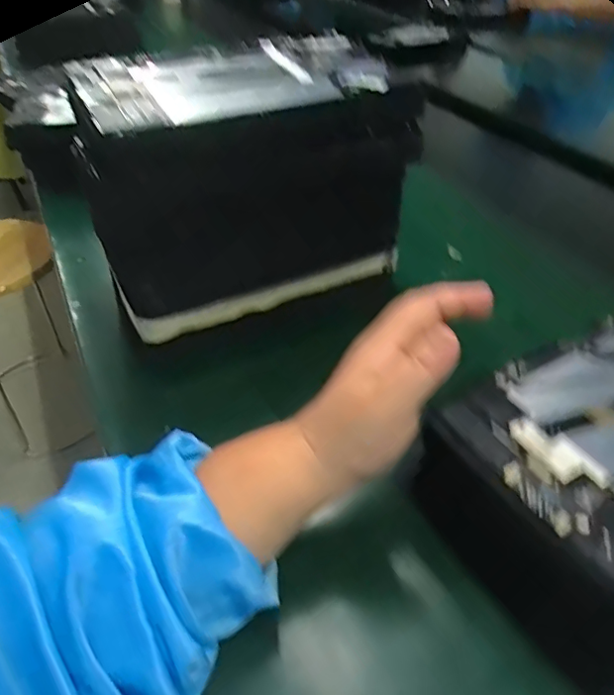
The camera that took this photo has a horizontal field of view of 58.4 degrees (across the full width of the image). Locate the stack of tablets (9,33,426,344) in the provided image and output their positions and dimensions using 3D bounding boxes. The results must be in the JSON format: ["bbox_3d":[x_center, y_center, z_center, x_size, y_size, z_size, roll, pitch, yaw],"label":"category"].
[{"bbox_3d":[-0.049,-0.137,0.457,0.244,0.167,0.152,-19,44,-20],"label":"stack of tablets"}]

